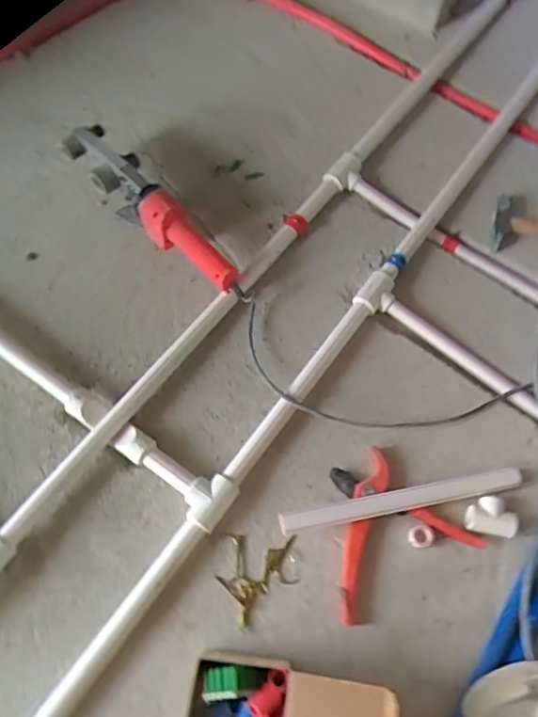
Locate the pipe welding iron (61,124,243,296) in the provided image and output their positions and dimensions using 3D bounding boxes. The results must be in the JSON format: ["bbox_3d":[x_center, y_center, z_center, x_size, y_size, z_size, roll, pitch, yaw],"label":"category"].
[{"bbox_3d":[-0.169,-0.214,0.836,0.076,0.103,0.347,-40,73,-17],"label":"pipe welding iron"}]

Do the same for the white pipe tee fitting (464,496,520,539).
[{"bbox_3d":[0.278,0.195,0.706,0.063,0.022,0.045,10,66,3],"label":"white pipe tee fitting"}]

